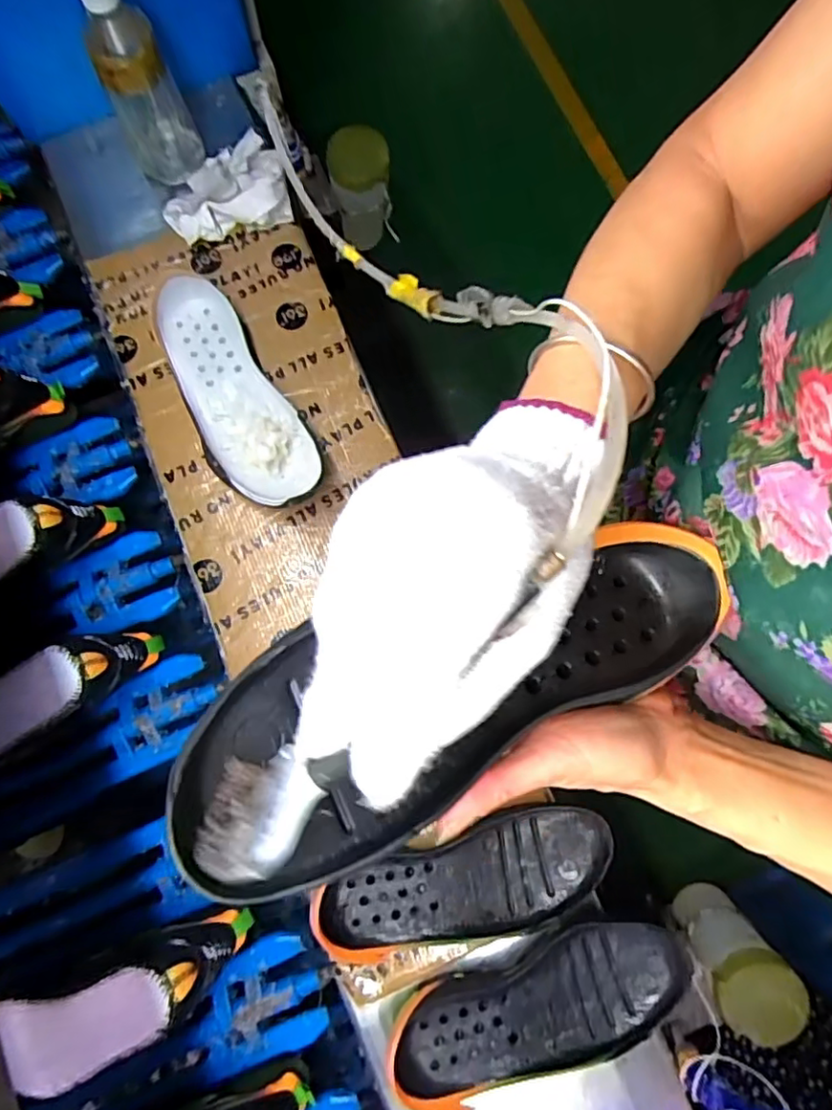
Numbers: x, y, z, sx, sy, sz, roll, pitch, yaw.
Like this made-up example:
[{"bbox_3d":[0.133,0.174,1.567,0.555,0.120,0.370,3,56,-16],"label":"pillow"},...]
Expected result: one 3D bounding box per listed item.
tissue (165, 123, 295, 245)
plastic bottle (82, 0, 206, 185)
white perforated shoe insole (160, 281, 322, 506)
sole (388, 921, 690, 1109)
[{"bbox_3d":[-0.212,-0.408,0.660,0.137,0.046,0.115,-16,78,-4],"label":"tissue"},{"bbox_3d":[-0.280,-0.481,0.607,0.073,0.187,0.081,-23,79,-6],"label":"plastic bottle"},{"bbox_3d":[-0.185,-0.158,0.605,0.090,0.046,0.254,-32,80,-8],"label":"white perforated shoe insole"},{"bbox_3d":[0.102,0.378,0.497,0.247,0.034,0.091,-20,78,-5],"label":"sole"}]

